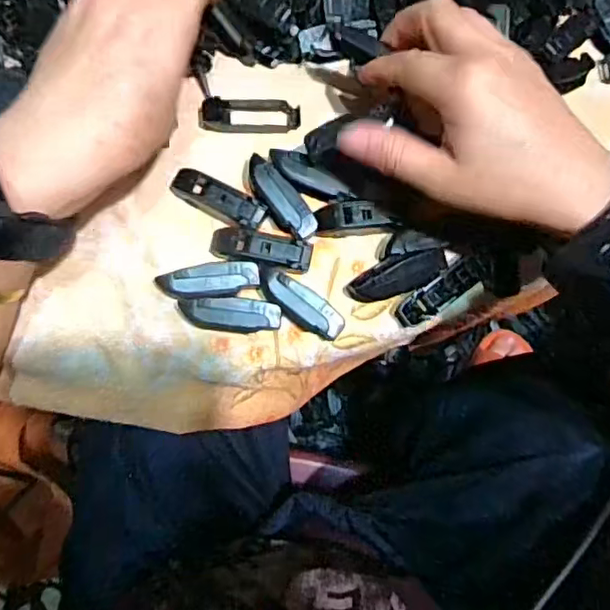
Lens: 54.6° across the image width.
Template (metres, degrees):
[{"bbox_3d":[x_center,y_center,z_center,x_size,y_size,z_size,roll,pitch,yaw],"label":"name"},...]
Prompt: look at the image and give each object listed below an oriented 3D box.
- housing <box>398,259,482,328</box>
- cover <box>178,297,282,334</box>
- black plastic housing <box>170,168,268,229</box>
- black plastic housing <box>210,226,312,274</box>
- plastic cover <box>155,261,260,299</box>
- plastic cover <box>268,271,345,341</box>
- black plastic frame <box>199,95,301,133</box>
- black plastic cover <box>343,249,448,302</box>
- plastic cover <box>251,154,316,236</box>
[{"bbox_3d":[0.078,-0.007,0.341,0.054,0.015,0.019,-34,86,-9],"label":"housing"},{"bbox_3d":[-0.041,0.005,0.323,0.054,0.011,0.018,4,82,-4],"label":"cover"},{"bbox_3d":[-0.049,-0.060,0.334,0.058,0.015,0.016,26,80,12],"label":"black plastic housing"},{"bbox_3d":[-0.025,-0.031,0.332,0.057,0.015,0.020,14,81,-3],"label":"black plastic housing"},{"bbox_3d":[-0.053,-0.012,0.327,0.053,0.015,0.019,-3,82,-5],"label":"plastic cover"},{"bbox_3d":[-0.001,0.001,0.329,0.048,0.019,0.016,34,81,0],"label":"plastic cover"},{"bbox_3d":[-0.032,-0.112,0.344,0.058,0.012,0.019,-2,82,-5],"label":"black plastic frame"},{"bbox_3d":[0.053,-0.016,0.337,0.058,0.019,0.020,-18,84,-7],"label":"black plastic cover"},{"bbox_3d":[-0.014,-0.059,0.333,0.019,0.010,0.053,-38,87,-9],"label":"plastic cover"}]

